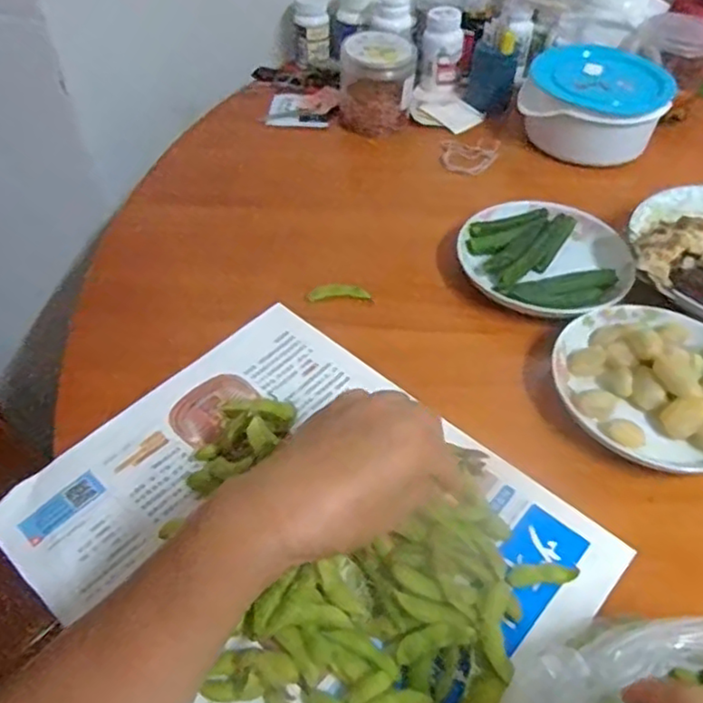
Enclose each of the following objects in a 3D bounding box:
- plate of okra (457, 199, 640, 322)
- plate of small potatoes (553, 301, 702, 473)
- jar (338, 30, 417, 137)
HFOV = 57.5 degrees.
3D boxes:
[{"bbox_3d":[0.179,-0.091,0.584,0.149,0.029,0.144,1,48,-1],"label":"plate of okra"},{"bbox_3d":[0.237,0.018,0.488,0.149,0.037,0.137,1,48,-1],"label":"plate of small potatoes"},{"bbox_3d":[0.027,-0.315,0.749,0.081,0.083,0.069,-6,48,-7],"label":"jar"}]

